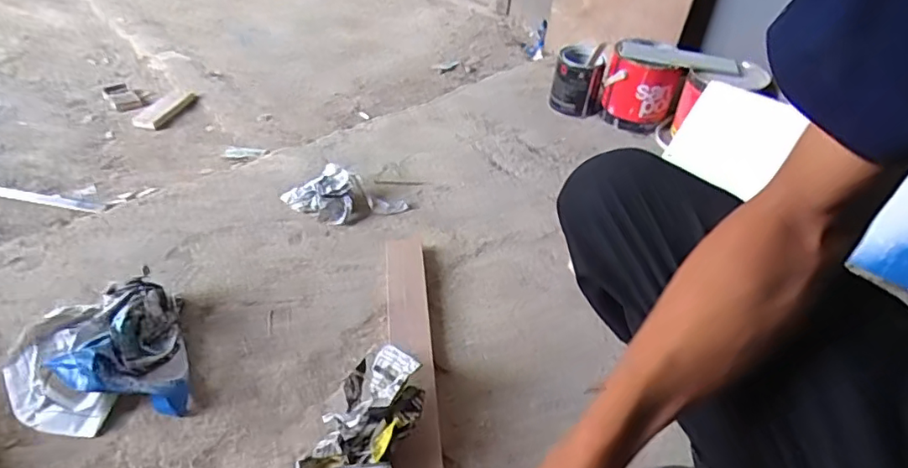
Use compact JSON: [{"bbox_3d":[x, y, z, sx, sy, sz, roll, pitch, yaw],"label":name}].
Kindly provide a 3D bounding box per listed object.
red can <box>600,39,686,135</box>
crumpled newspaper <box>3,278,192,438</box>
[{"bbox_3d":[0.437,-0.345,1.293,0.167,0.159,0.164,17,43,13],"label":"red can"},{"bbox_3d":[-0.446,0.139,0.687,0.212,0.078,0.200,-8,43,-15],"label":"crumpled newspaper"}]

